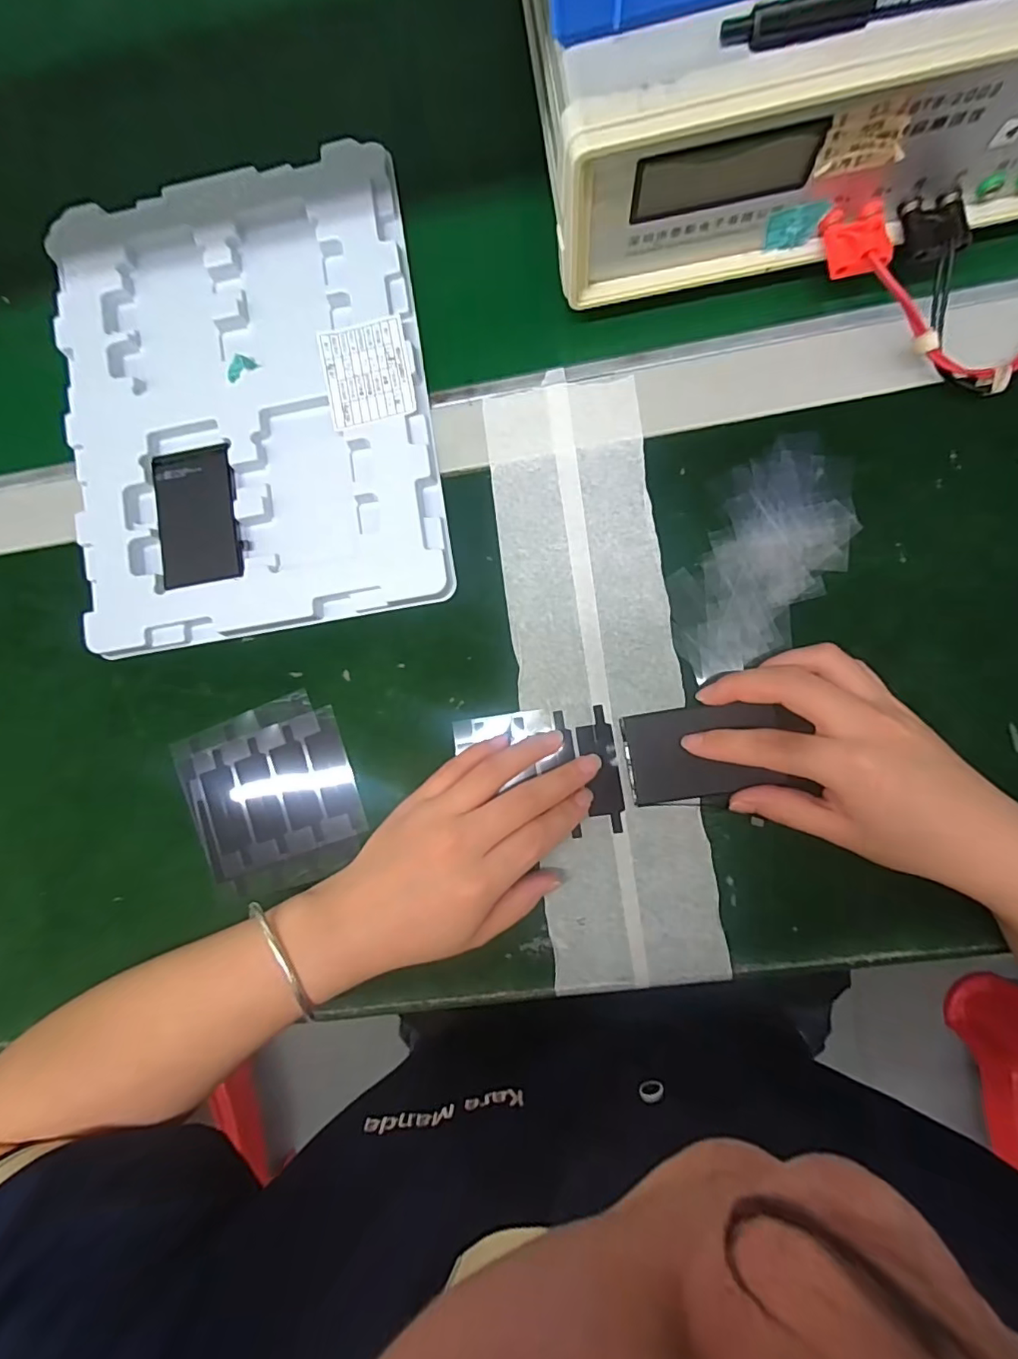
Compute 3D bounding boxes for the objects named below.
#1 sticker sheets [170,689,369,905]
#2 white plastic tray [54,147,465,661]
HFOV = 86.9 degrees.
[{"bbox_3d":[-0.137,0.070,0.313,0.097,0.004,0.105,-22,87,4],"label":"sticker sheets"},{"bbox_3d":[-0.159,-0.162,0.320,0.217,0.012,0.267,-9,88,5],"label":"white plastic tray"}]

